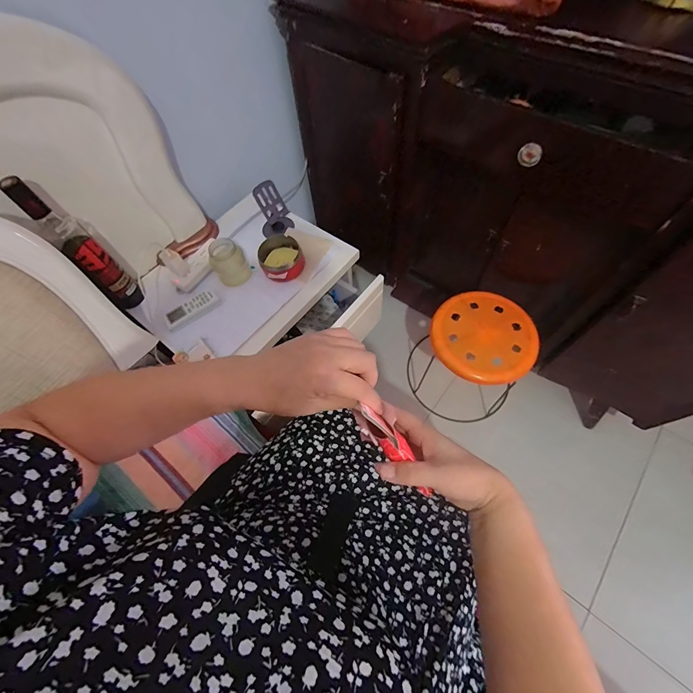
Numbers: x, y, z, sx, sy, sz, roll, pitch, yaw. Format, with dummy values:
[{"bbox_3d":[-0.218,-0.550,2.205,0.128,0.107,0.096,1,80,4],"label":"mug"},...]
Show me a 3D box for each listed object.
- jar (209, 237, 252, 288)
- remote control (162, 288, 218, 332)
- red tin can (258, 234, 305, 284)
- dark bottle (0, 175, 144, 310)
[{"bbox_3d":[-0.259,-0.183,0.734,0.072,0.091,0.062,-36,66,-14],"label":"jar"},{"bbox_3d":[-0.338,-0.083,0.714,0.118,0.019,0.041,-40,67,-16],"label":"remote control"},{"bbox_3d":[-0.147,-0.198,0.749,0.093,0.051,0.092,-2,63,3],"label":"red tin can"},{"bbox_3d":[-0.499,-0.182,0.627,0.060,0.280,0.072,-42,68,-16],"label":"dark bottle"}]

